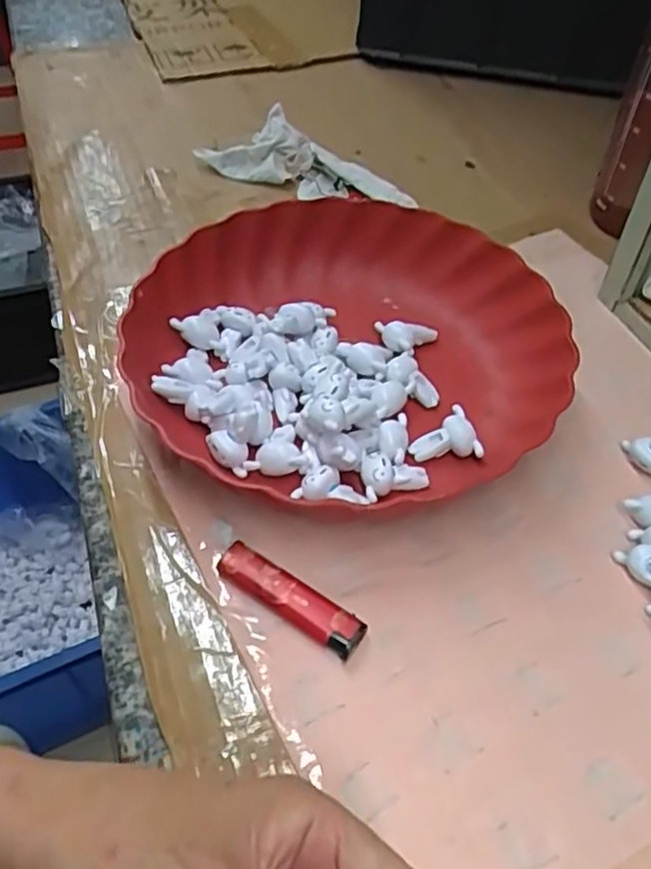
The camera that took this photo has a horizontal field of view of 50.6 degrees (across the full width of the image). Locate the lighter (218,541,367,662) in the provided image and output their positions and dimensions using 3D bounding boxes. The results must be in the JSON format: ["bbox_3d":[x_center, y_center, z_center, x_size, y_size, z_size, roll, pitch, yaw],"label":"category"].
[{"bbox_3d":[-0.017,0.076,0.320,0.075,0.012,0.019,30,55,22],"label":"lighter"}]

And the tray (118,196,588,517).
[{"bbox_3d":[0.016,-0.054,0.408,0.233,0.047,0.227,33,56,23],"label":"tray"}]

